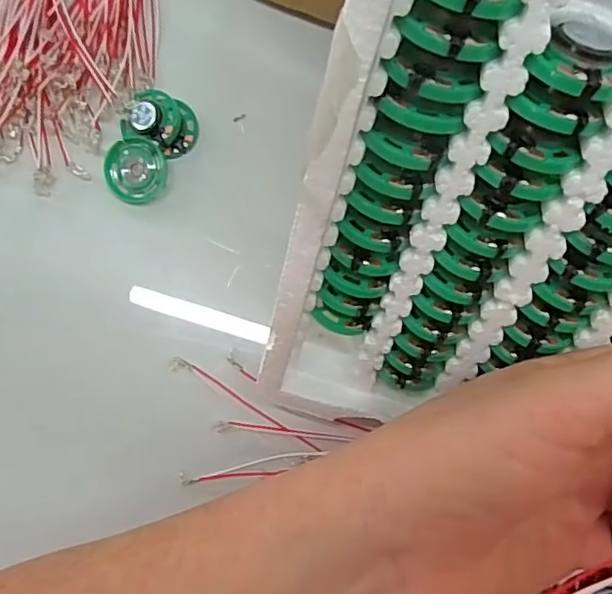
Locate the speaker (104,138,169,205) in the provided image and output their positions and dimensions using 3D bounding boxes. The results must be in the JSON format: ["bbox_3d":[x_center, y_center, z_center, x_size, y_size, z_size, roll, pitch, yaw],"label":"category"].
[{"bbox_3d":[-0.076,-0.057,0.269,0.027,0.009,0.027,-6,83,-3],"label":"speaker"}]

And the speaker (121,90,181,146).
[{"bbox_3d":[-0.070,-0.081,0.271,0.024,0.010,0.025,0,82,-3],"label":"speaker"}]

